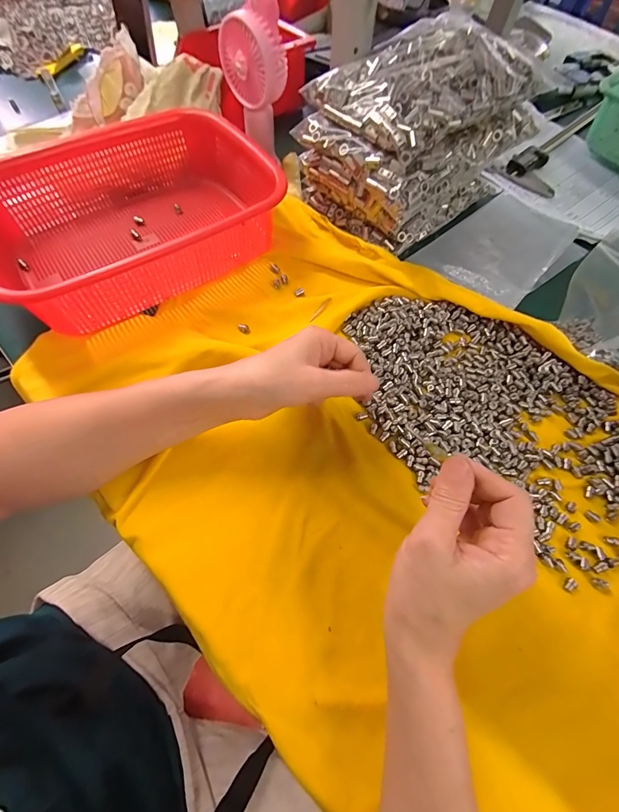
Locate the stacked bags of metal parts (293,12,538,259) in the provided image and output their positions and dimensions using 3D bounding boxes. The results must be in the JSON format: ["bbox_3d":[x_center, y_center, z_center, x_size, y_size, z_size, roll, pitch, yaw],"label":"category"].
[{"bbox_3d":[0.115,-0.291,0.380,0.209,0.140,0.158,-36,72,-18],"label":"stacked bags of metal parts"}]

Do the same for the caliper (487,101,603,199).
[{"bbox_3d":[0.375,-0.371,0.498,0.234,0.019,0.085,-34,71,-17],"label":"caliper"}]

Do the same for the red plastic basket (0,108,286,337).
[{"bbox_3d":[-0.172,-0.203,0.356,0.273,0.075,0.206,-34,71,-17],"label":"red plastic basket"}]

